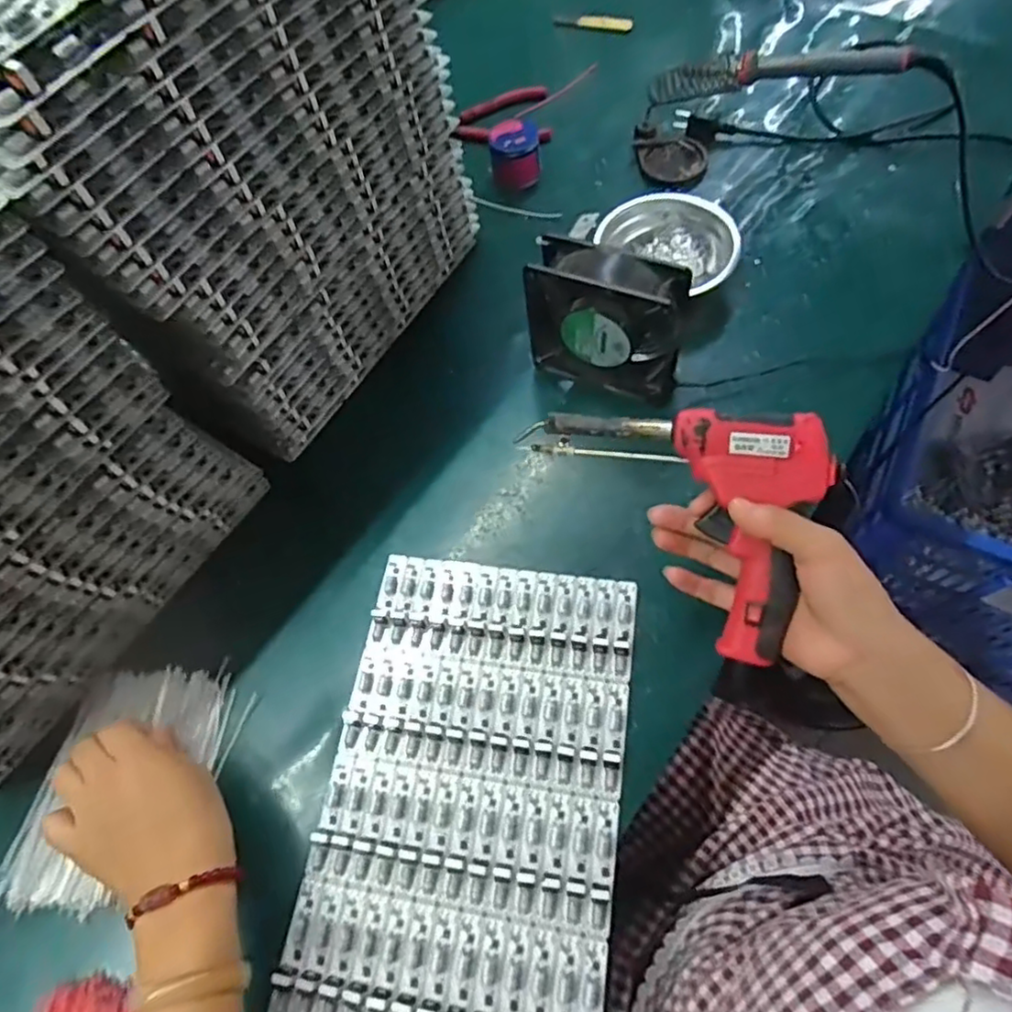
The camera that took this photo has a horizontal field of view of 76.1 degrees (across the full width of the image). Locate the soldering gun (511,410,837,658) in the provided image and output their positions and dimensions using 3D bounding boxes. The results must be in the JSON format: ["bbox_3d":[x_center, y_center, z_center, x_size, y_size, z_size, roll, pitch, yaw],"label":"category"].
[{"bbox_3d":[0.126,-0.018,0.405,0.199,0.042,0.125,48,112,14],"label":"soldering gun"}]

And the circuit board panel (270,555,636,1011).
[{"bbox_3d":[-0.022,0.181,0.432,0.194,0.011,0.300,6,63,10],"label":"circuit board panel"}]

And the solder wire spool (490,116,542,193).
[{"bbox_3d":[0.009,-0.375,0.687,0.052,0.048,0.043,-14,61,1],"label":"solder wire spool"}]

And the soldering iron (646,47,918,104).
[{"bbox_3d":[0.240,-0.402,0.596,0.239,0.032,0.025,17,68,33],"label":"soldering iron"}]

